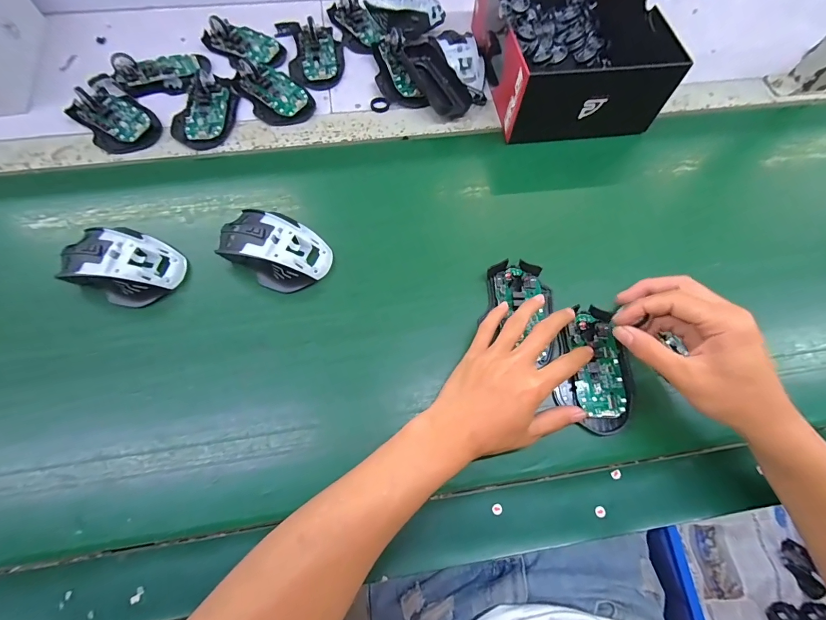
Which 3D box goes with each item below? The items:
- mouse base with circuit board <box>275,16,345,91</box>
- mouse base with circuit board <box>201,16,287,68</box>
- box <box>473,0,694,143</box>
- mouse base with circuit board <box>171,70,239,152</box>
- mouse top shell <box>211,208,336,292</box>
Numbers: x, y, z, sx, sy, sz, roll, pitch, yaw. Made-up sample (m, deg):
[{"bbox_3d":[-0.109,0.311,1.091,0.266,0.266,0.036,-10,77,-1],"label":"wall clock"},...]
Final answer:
[{"bbox_3d":[-0.140,-0.366,0.511,0.078,0.027,0.145,-15,69,-8],"label":"mouse base with circuit board"},{"bbox_3d":[-0.229,-0.369,0.508,0.104,0.024,0.063,29,70,10],"label":"mouse base with circuit board"},{"bbox_3d":[0.194,-0.346,0.482,0.187,0.086,0.244,-7,68,-5],"label":"box"},{"bbox_3d":[-0.262,-0.253,0.463,0.071,0.022,0.112,0,68,-2],"label":"mouse base with circuit board"},{"bbox_3d":[-0.143,-0.065,0.381,0.115,0.036,0.072,24,69,8],"label":"mouse top shell"}]

